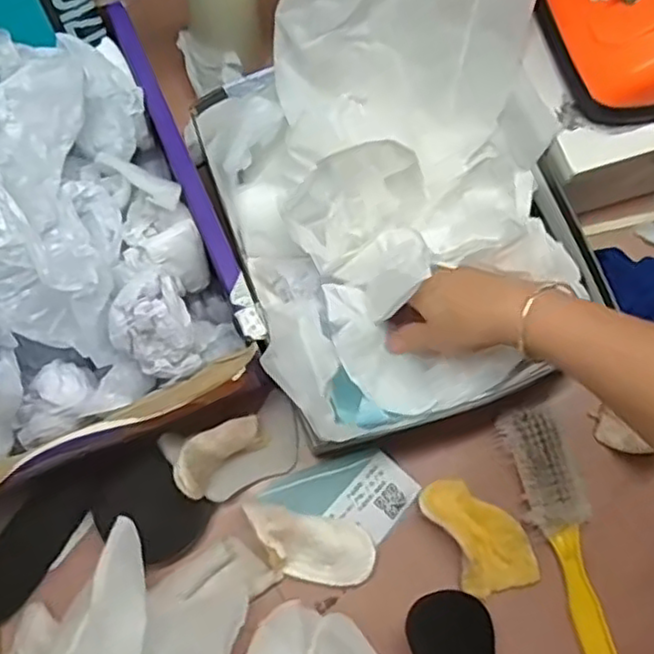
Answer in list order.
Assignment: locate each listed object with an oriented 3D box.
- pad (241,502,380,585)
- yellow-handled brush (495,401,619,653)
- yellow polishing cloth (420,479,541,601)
[{"bbox_3d":[-0.015,0.172,0.552,0.107,0.025,0.053,26,76,-10],"label":"pad"},{"bbox_3d":[0.196,0.174,0.553,0.041,0.033,0.228,-17,76,-5],"label":"yellow-handled brush"},{"bbox_3d":[0.124,0.166,0.554,0.062,0.021,0.099,-27,77,-7],"label":"yellow polishing cloth"}]

